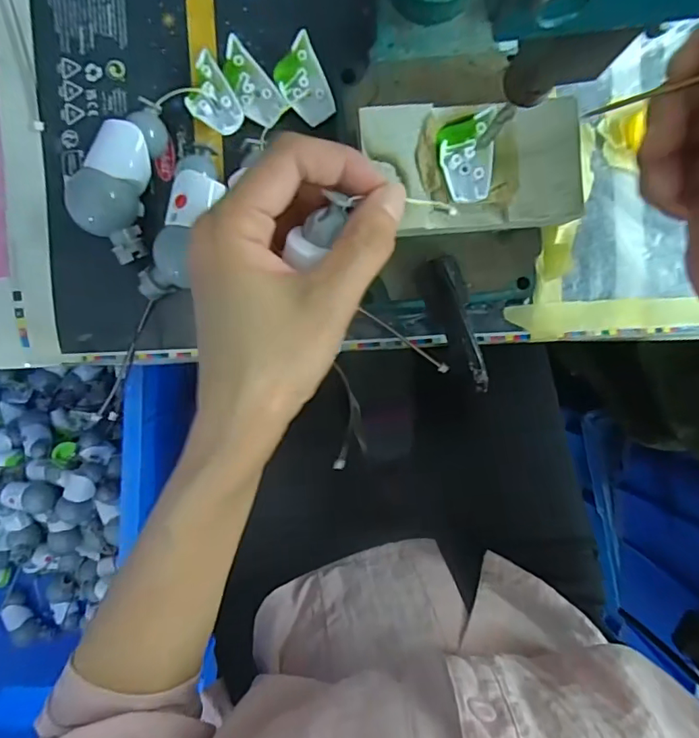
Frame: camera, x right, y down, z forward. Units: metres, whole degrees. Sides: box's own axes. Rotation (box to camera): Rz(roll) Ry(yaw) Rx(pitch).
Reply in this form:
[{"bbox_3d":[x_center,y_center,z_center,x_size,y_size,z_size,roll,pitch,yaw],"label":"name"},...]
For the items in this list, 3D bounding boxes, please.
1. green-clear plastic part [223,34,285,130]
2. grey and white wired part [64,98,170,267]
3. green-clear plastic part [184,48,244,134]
[{"bbox_3d":[-0.056,-0.162,0.288,0.021,0.004,0.045,-31,112,0],"label":"green-clear plastic part"},{"bbox_3d":[-0.132,-0.108,0.290,0.041,0.030,0.086,10,92,-2],"label":"grey and white wired part"},{"bbox_3d":[-0.077,-0.151,0.285,0.026,0.005,0.045,-34,87,2],"label":"green-clear plastic part"}]

